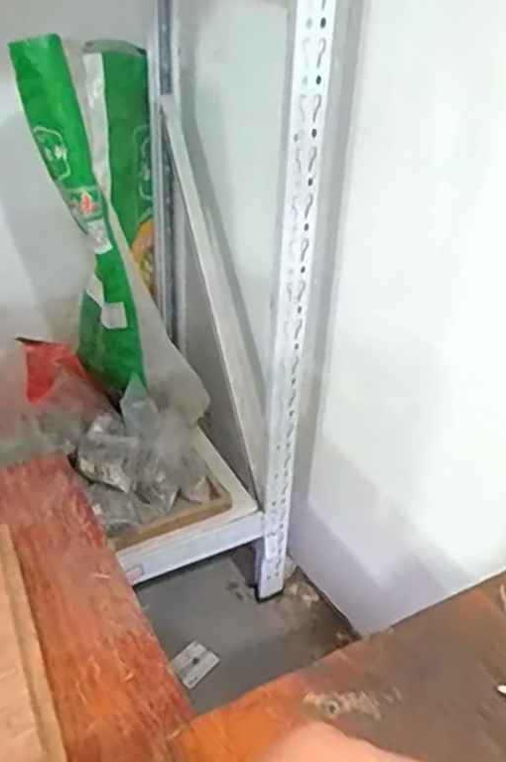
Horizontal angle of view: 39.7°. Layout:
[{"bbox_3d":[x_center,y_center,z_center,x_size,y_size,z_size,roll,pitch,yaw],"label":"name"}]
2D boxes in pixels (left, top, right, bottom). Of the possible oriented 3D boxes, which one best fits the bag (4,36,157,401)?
[{"bbox_3d":[-0.250,-0.265,1.183,0.137,0.550,0.312,1,32,0],"label":"bag"}]

